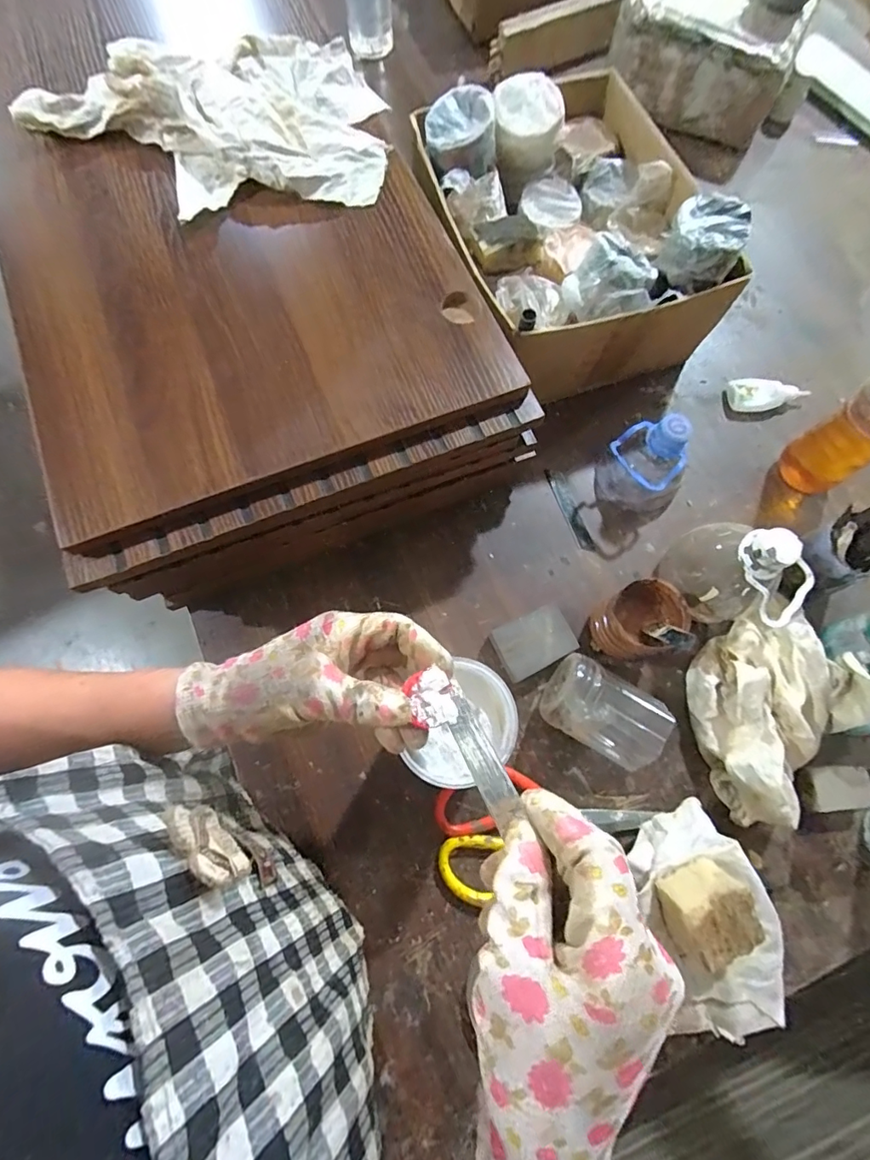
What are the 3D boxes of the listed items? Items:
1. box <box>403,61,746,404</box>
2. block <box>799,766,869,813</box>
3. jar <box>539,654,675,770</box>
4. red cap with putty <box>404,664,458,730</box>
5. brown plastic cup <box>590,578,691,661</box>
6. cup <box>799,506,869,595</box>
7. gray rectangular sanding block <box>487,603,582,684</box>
[{"bbox_3d":[0.139,-0.375,0.534,0.256,0.150,0.327,-12,73,-5],"label":"box"},{"bbox_3d":[0.354,0.184,0.432,0.053,0.020,0.034,-3,73,-2],"label":"block"},{"bbox_3d":[0.148,0.119,0.438,0.098,0.062,0.062,29,74,8],"label":"jar"},{"bbox_3d":[-0.002,0.070,0.284,0.025,0.010,0.030,-14,73,-5],"label":"red cap with putty"},{"bbox_3d":[0.185,0.041,0.456,0.069,0.072,0.062,-22,74,-8],"label":"brown plastic cup"},{"bbox_3d":[0.381,-0.026,0.456,0.073,0.090,0.060,-27,75,-9],"label":"cup"},{"bbox_3d":[0.093,0.061,0.470,0.070,0.030,0.051,-22,74,-8],"label":"gray rectangular sanding block"}]

